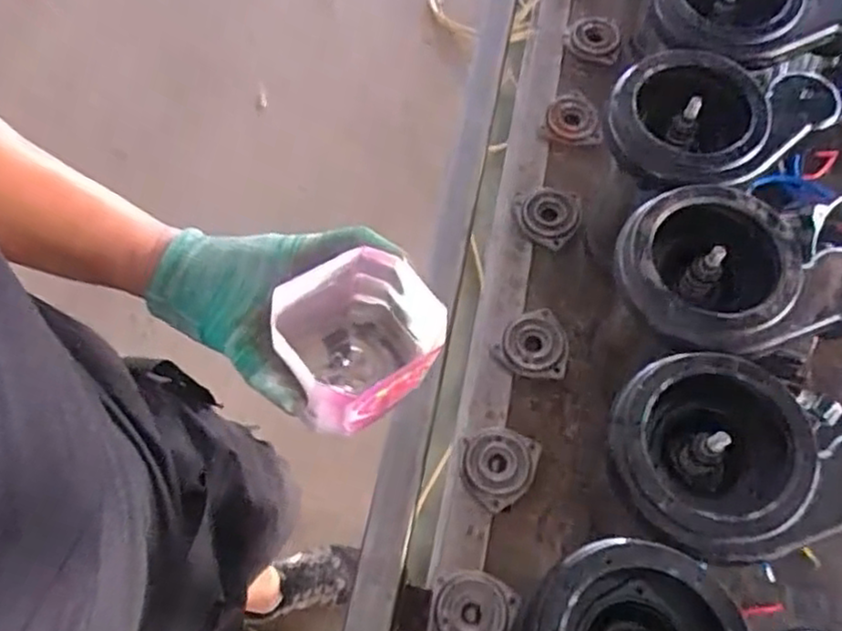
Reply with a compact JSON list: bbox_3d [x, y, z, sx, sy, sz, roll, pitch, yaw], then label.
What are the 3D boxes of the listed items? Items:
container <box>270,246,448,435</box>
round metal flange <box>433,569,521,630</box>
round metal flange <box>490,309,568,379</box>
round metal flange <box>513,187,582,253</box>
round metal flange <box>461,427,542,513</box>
[{"bbox_3d":[-0.037,0.018,0.419,0.088,0.102,0.084,-1,64,2],"label":"container"},{"bbox_3d":[0.042,0.234,0.536,0.063,0.018,0.063,-1,64,2],"label":"round metal flange"},{"bbox_3d":[0.103,0.025,0.625,0.063,0.024,0.063,-1,64,2],"label":"round metal flange"},{"bbox_3d":[0.128,-0.094,0.693,0.068,0.028,0.065,-1,64,2],"label":"round metal flange"},{"bbox_3d":[0.066,0.130,0.580,0.063,0.015,0.066,-1,64,2],"label":"round metal flange"}]

